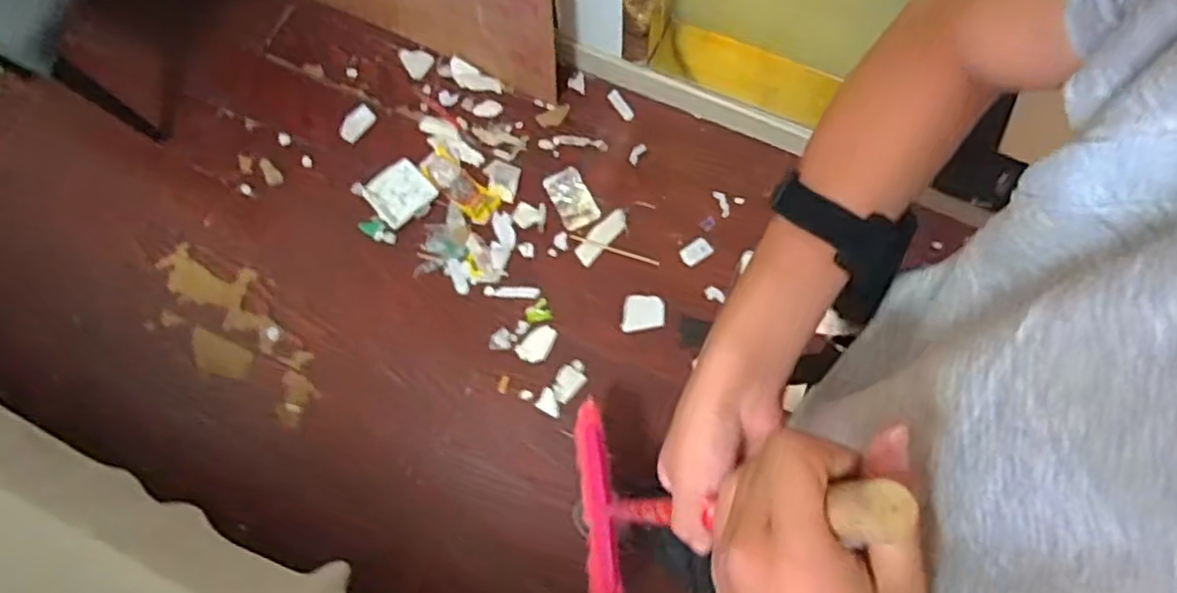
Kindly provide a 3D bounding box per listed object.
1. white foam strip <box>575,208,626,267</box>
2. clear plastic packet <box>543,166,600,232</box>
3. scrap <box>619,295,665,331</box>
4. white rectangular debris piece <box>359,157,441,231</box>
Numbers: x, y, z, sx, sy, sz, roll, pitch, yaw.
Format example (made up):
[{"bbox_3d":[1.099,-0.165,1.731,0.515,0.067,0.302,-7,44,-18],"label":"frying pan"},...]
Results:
[{"bbox_3d":[0.028,-0.132,1.509,0.049,0.007,0.143,40,80,12],"label":"white foam strip"},{"bbox_3d":[-0.038,-0.216,1.533,0.083,0.010,0.143,-28,76,-6],"label":"clear plastic packet"},{"bbox_3d":[0.115,0.034,1.456,0.087,0.008,0.073,1,78,3],"label":"scrap"},{"bbox_3d":[-0.418,-0.231,1.534,0.128,0.020,0.139,-42,77,-9],"label":"white rectangular debris piece"}]

